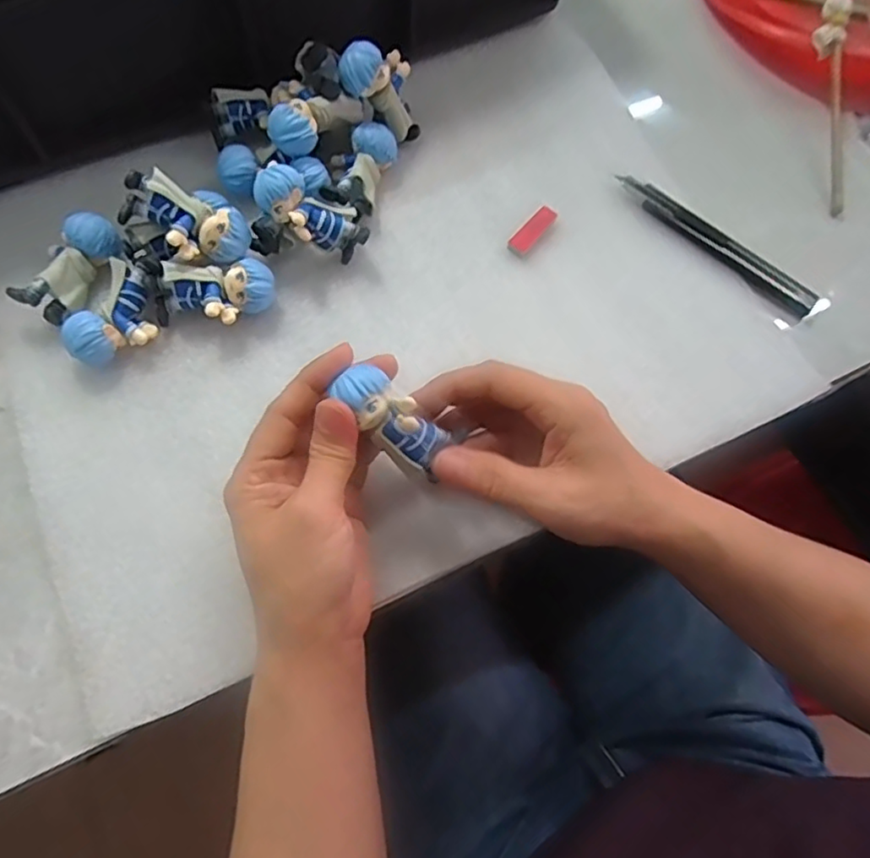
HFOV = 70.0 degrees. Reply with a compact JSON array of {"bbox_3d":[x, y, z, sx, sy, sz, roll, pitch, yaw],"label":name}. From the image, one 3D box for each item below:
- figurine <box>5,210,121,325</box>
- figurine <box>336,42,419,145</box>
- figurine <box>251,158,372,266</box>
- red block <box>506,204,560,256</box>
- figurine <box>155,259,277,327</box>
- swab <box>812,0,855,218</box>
[{"bbox_3d":[-0.197,-0.088,0.335,0.032,0.027,0.060,20,71,5],"label":"figurine"},{"bbox_3d":[-0.028,-0.199,0.368,0.026,0.063,0.030,-5,66,31],"label":"figurine"},{"bbox_3d":[-0.067,-0.117,0.337,0.063,0.024,0.030,28,66,-34],"label":"figurine"},{"bbox_3d":[0.059,-0.121,0.374,0.013,0.004,0.041,37,73,11],"label":"red block"},{"bbox_3d":[-0.118,-0.070,0.333,0.062,0.031,0.030,-12,71,-6],"label":"figurine"},{"bbox_3d":[0.260,-0.210,0.403,0.018,0.023,0.142,3,85,-1],"label":"swab"}]

